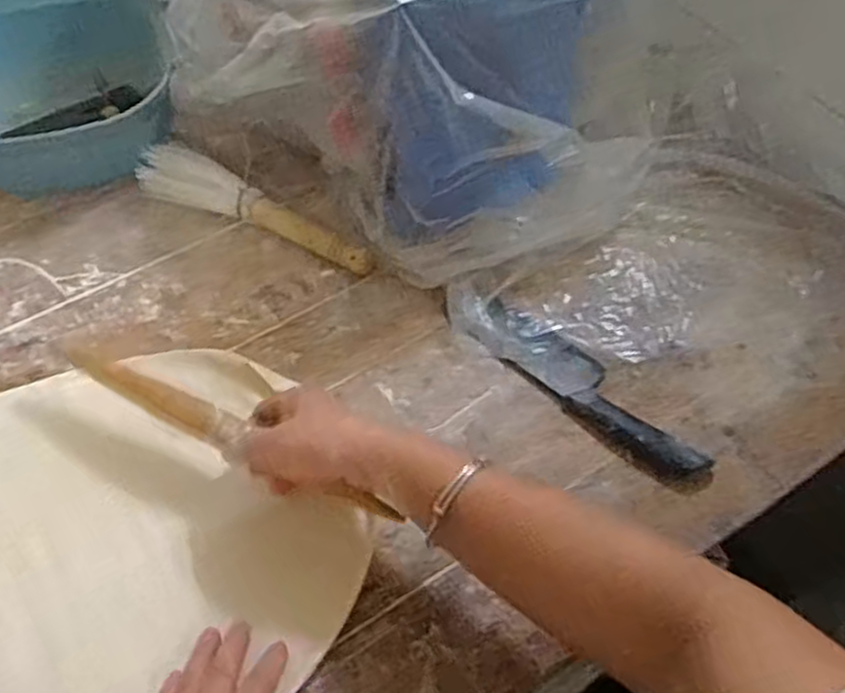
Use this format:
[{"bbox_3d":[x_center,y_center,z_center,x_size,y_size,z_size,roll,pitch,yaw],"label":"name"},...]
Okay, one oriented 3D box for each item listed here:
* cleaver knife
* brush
[{"bbox_3d":[0.124,0.021,0.628,0.246,0.028,0.053,37,63,22],"label":"cleaver knife"},{"bbox_3d":[-0.159,-0.129,0.720,0.254,0.041,0.052,23,58,15],"label":"brush"}]

